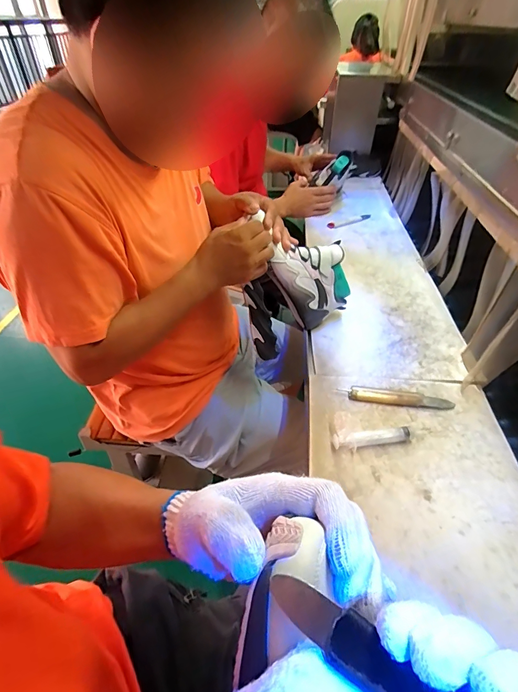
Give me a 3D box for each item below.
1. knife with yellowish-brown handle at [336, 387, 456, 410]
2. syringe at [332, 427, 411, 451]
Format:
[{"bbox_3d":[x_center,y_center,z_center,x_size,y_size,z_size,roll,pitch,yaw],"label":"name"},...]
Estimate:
[{"bbox_3d":[0.231,0.085,0.612,0.179,0.018,0.027,5,42,6],"label":"knife with yellowish-brown handle"},{"bbox_3d":[0.170,0.137,0.548,0.118,0.024,0.021,-6,43,-7],"label":"syringe"}]

